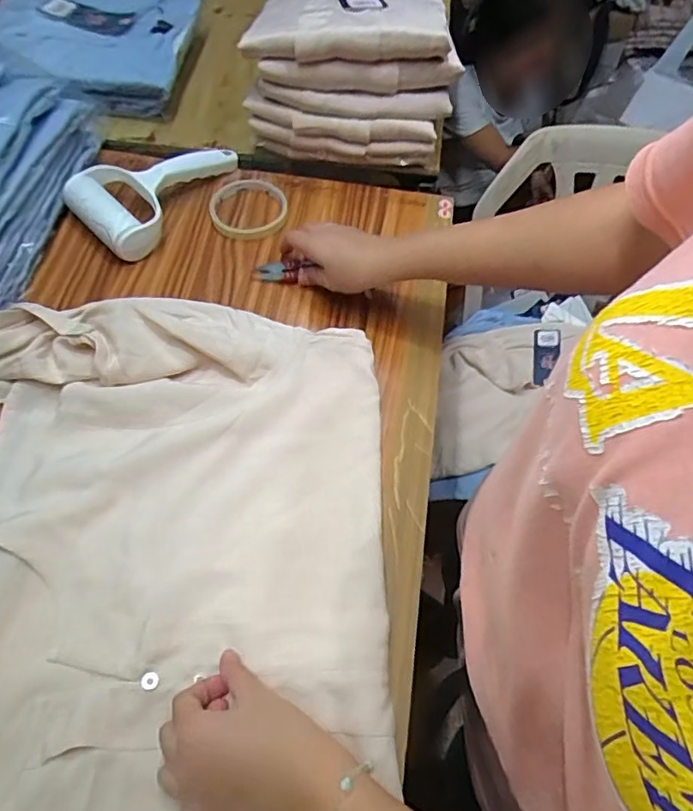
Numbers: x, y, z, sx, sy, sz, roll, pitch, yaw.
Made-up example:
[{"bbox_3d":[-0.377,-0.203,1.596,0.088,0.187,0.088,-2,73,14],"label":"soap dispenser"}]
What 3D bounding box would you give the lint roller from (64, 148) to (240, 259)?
[{"bbox_3d":[-0.200,-0.242,0.628,0.185,0.043,0.116,-37,68,-23],"label":"lint roller"}]

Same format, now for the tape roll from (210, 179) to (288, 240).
[{"bbox_3d":[-0.109,-0.223,0.641,0.084,0.015,0.093,-10,60,-10],"label":"tape roll"}]

